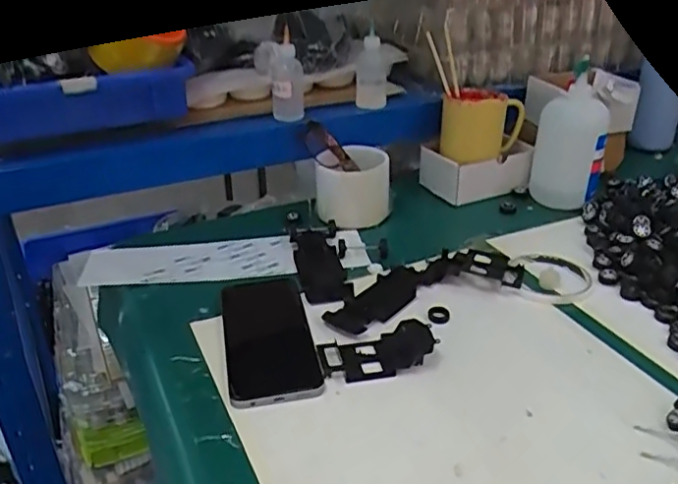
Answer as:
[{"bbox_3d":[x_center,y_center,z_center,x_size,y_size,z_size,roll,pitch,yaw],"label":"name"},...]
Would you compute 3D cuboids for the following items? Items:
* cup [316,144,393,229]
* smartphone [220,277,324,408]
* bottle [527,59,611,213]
[{"bbox_3d":[0.017,-0.064,0.712,0.089,0.078,0.075,2,29,3],"label":"cup"},{"bbox_3d":[-0.063,0.076,0.538,0.074,0.011,0.172,-6,30,-11],"label":"smartphone"},{"bbox_3d":[0.280,-0.123,0.738,0.076,0.160,0.060,10,30,16],"label":"bottle"}]

